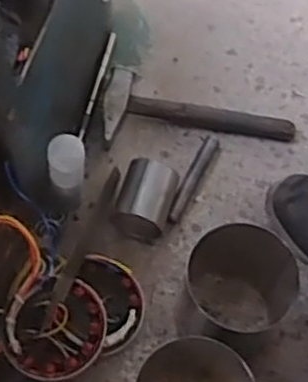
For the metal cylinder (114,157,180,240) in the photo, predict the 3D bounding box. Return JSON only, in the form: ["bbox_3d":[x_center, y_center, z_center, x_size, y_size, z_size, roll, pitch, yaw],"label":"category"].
[{"bbox_3d":[-0.011,0.013,0.890,0.071,0.070,0.089,16,63,5],"label":"metal cylinder"}]

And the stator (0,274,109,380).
[{"bbox_3d":[-0.111,0.157,0.773,0.109,0.048,0.113,1,63,-3],"label":"stator"}]

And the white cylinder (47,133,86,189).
[{"bbox_3d":[-0.108,-0.037,0.853,0.046,0.077,0.042,-7,64,-7],"label":"white cylinder"}]

